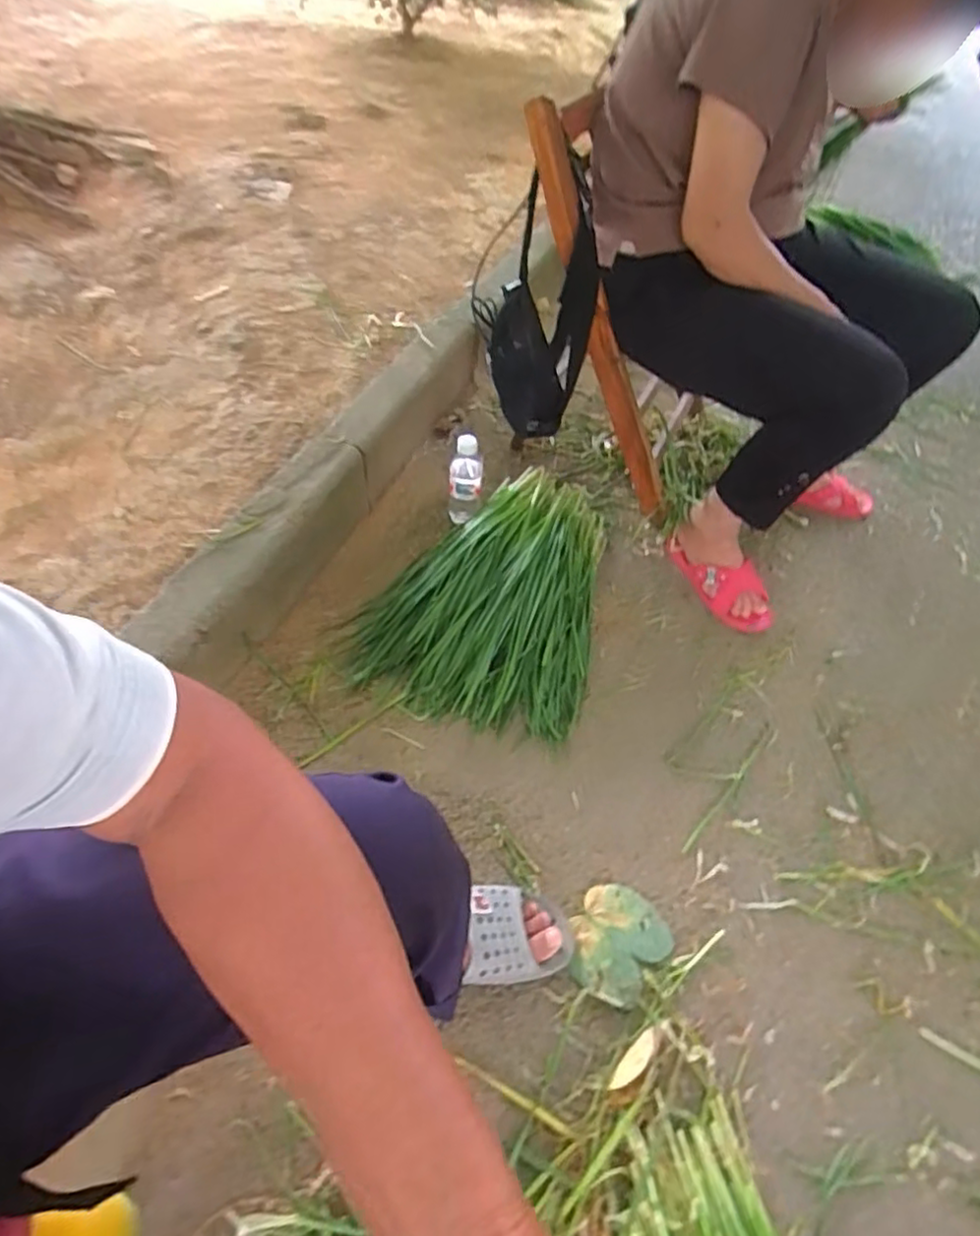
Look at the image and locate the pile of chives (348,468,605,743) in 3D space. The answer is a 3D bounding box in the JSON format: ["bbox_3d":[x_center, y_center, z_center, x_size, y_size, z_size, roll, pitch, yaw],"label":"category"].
[{"bbox_3d":[-0.008,-0.054,1.057,0.361,0.112,0.458,11,51,5],"label":"pile of chives"}]

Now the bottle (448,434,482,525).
[{"bbox_3d":[-0.043,-0.239,1.145,0.055,0.156,0.051,5,51,0],"label":"bottle"}]

